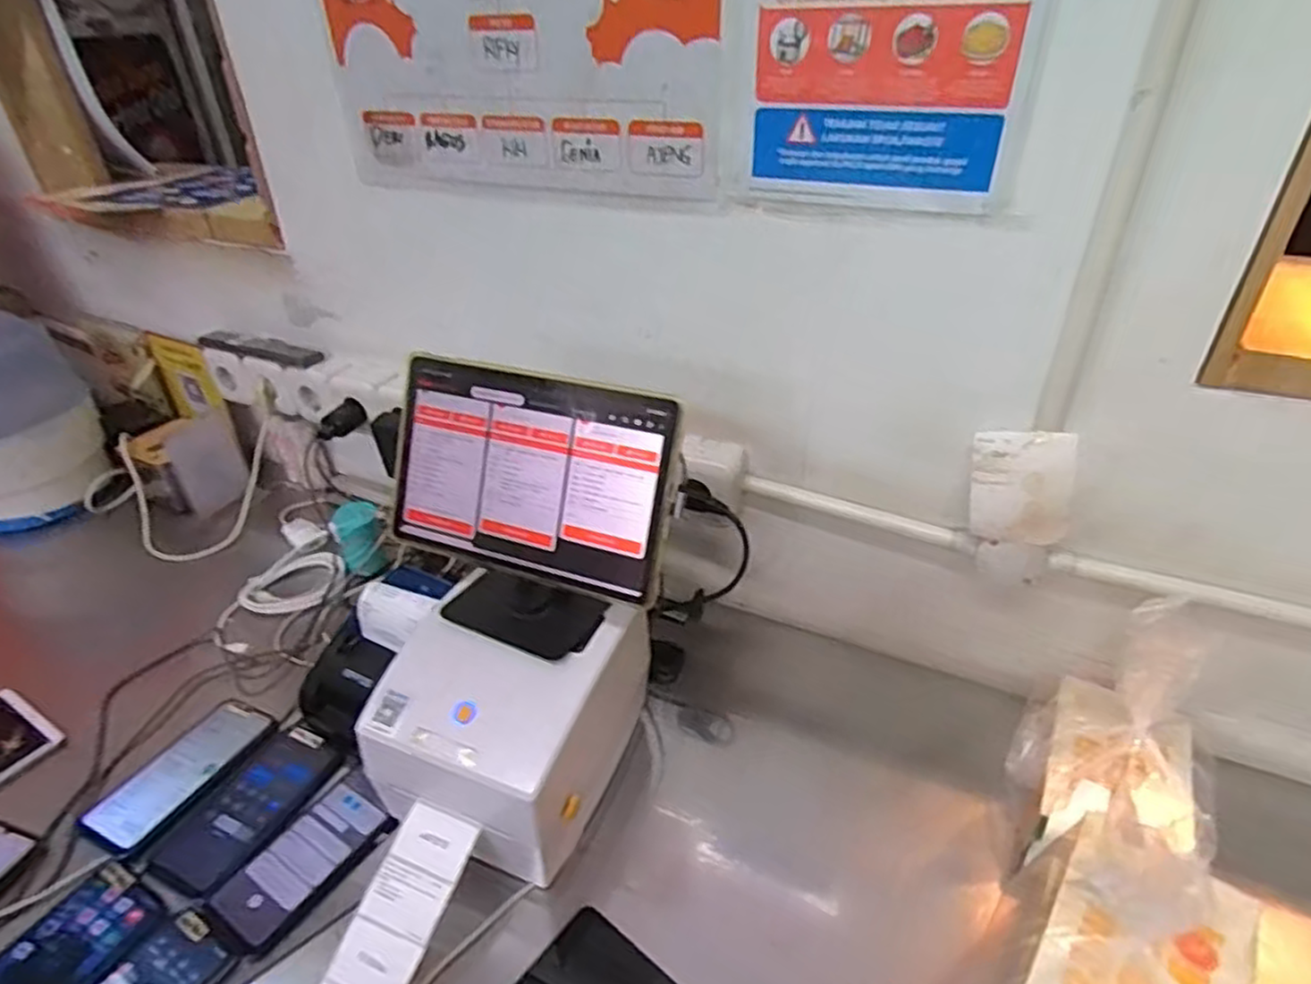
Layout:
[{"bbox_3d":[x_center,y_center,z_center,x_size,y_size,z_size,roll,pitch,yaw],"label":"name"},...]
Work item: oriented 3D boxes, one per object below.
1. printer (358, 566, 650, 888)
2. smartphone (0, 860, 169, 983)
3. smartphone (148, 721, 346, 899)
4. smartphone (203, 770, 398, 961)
[{"bbox_3d":[-0.127,0.202,0.637,0.176,0.160,0.191,11,37,17],"label":"printer"},{"bbox_3d":[-0.468,0.366,0.540,0.084,0.010,0.162,16,39,23],"label":"smartphone"},{"bbox_3d":[-0.369,0.287,0.664,0.085,0.008,0.165,10,37,16],"label":"smartphone"},{"bbox_3d":[-0.302,0.315,0.617,0.080,0.004,0.148,19,40,27],"label":"smartphone"}]

